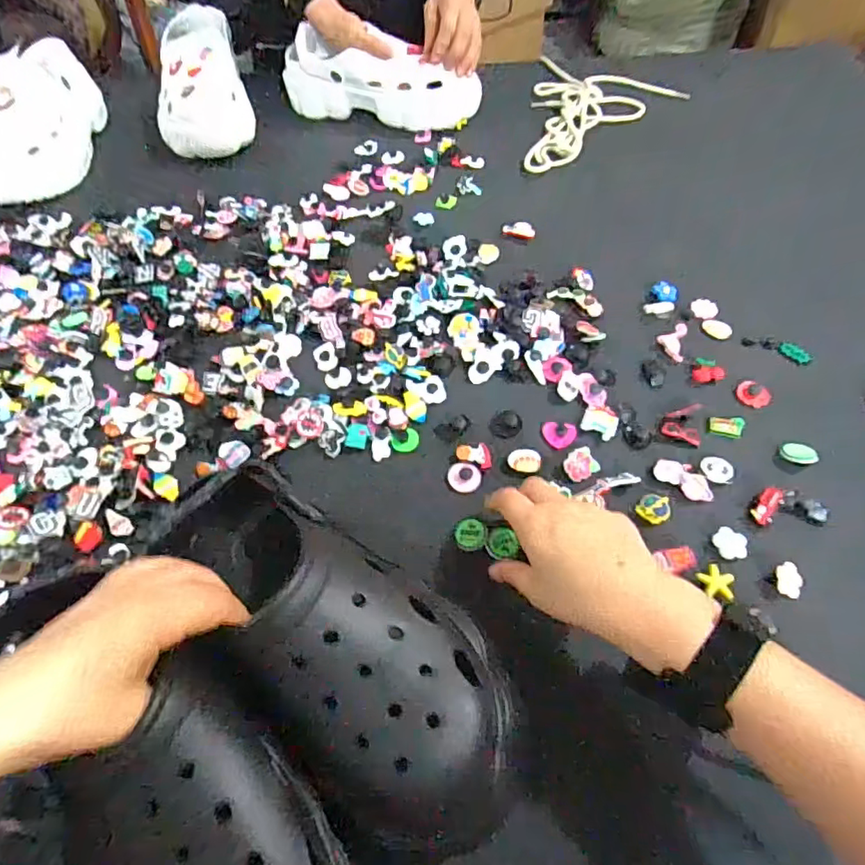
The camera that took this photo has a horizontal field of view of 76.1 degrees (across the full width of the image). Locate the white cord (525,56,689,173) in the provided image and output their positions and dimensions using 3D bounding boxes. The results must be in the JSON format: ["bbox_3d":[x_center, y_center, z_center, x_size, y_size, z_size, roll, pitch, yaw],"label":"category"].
[{"bbox_3d":[0.232,-0.428,0.740,0.194,0.020,0.268,7,58,8],"label":"white cord"}]

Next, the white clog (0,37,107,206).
[{"bbox_3d":[-0.505,-0.404,0.718,0.093,0.113,0.245,5,70,6],"label":"white clog"}]

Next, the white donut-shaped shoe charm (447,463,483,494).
[{"bbox_3d":[0.026,0.037,0.457,0.028,0.004,0.026,1,77,4],"label":"white donut-shaped shoe charm"}]

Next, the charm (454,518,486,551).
[{"bbox_3d":[0.029,0.078,0.427,0.023,0.007,0.023,3,58,6],"label":"charm"}]

